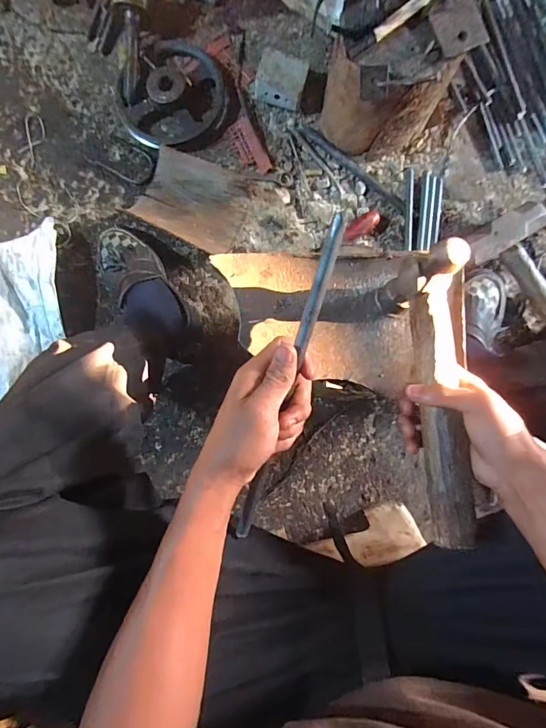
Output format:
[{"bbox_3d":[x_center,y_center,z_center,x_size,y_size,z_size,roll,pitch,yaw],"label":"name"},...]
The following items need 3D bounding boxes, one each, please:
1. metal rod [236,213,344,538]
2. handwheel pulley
[{"bbox_3d":[0.008,0.032,0.327,0.012,0.007,0.306,16,112,0],"label":"metal rod"},{"bbox_3d":[-0.181,-0.490,0.688,0.197,0.045,0.185,0,86,-1],"label":"handwheel pulley"}]

